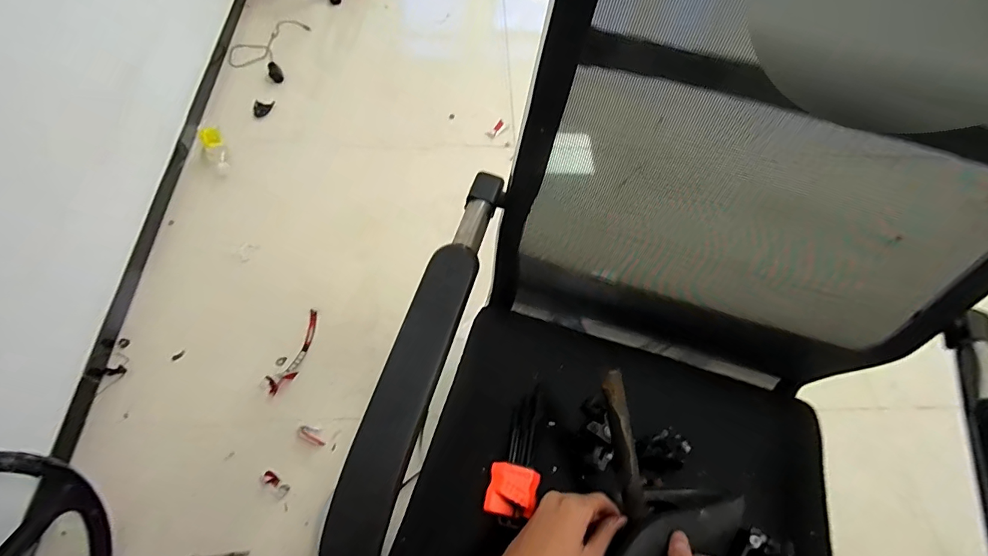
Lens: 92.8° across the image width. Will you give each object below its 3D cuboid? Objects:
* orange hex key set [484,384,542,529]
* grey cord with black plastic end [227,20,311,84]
[{"bbox_3d":[0.030,0.198,0.535,0.052,0.027,0.148,13,61,3],"label":"orange hex key set"},{"bbox_3d":[-0.739,-0.770,1.550,0.186,0.031,0.298,14,61,-5],"label":"grey cord with black plastic end"}]

